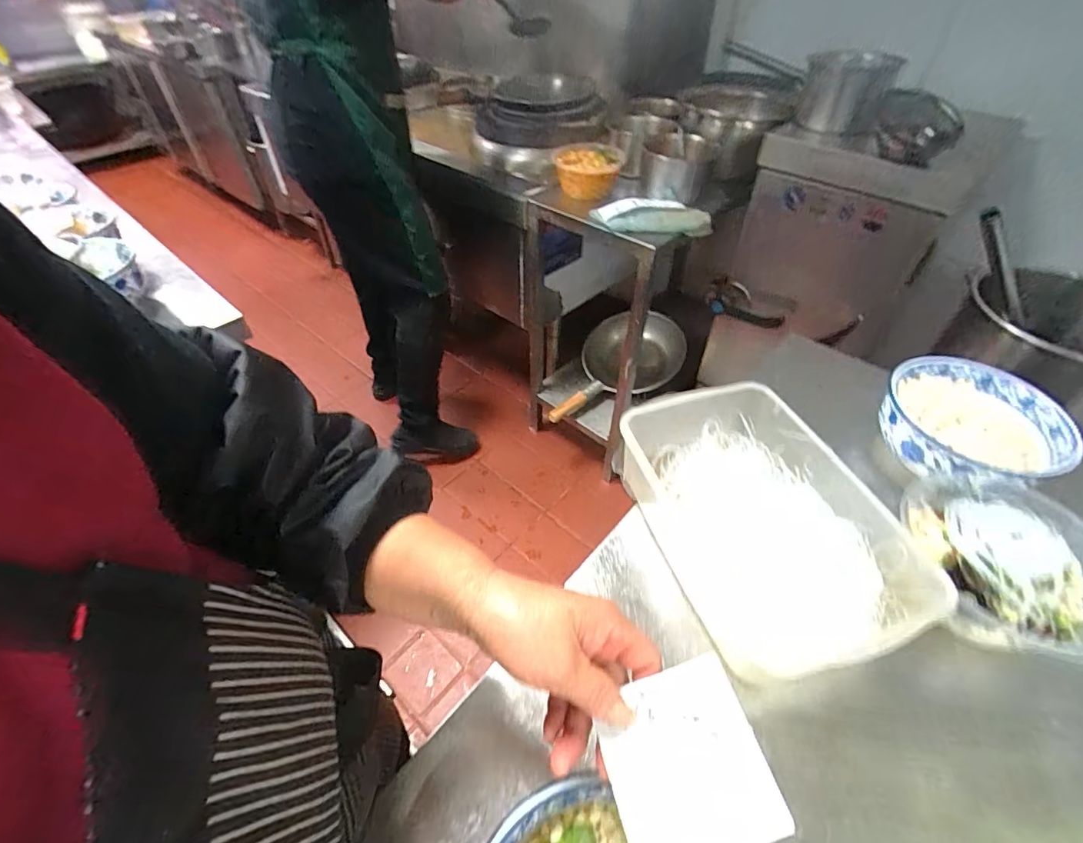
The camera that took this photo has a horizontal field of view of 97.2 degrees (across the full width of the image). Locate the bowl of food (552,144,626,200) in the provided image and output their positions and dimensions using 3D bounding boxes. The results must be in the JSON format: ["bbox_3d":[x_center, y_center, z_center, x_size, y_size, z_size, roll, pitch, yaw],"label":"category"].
[{"bbox_3d":[0.107,-0.587,1.125,0.164,0.092,0.136,14,48,12],"label":"bowl of food"}]

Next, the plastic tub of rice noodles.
[{"bbox_3d":[0.214,0.086,0.479,0.182,0.082,0.291,-15,49,-14],"label":"plastic tub of rice noodles"}]

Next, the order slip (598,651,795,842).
[{"bbox_3d":[0.073,0.175,0.247,0.078,0.005,0.079,-21,58,1],"label":"order slip"}]

